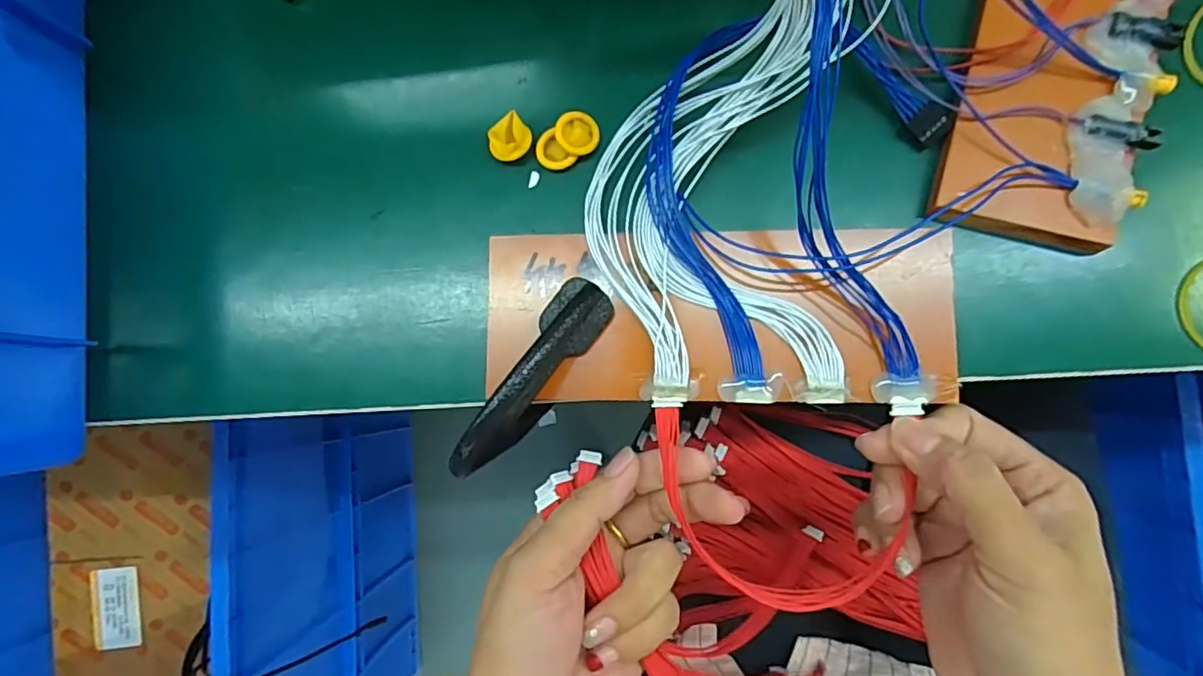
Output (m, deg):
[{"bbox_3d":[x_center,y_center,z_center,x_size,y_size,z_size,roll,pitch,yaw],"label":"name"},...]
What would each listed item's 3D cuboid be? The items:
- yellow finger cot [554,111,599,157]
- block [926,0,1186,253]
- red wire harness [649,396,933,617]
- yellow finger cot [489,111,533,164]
[{"bbox_3d":[-0.011,-0.094,0.273,0.020,0.004,0.019,-5,92,-16],"label":"yellow finger cot"},{"bbox_3d":[0.191,-0.101,0.252,0.072,0.024,0.117,19,88,6],"label":"block"},{"bbox_3d":[0.077,0.071,0.252,0.107,0.019,0.090,0,86,5],"label":"red wire harness"},{"bbox_3d":[-0.042,-0.092,0.275,0.020,0.007,0.018,-43,83,1],"label":"yellow finger cot"}]

